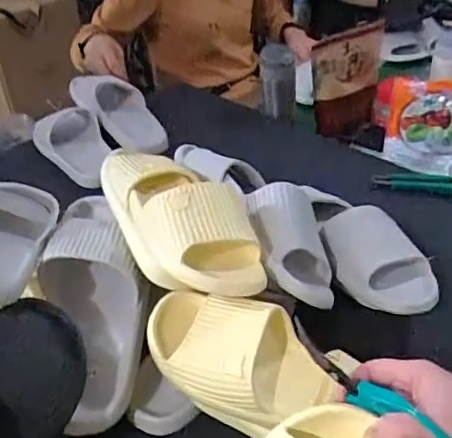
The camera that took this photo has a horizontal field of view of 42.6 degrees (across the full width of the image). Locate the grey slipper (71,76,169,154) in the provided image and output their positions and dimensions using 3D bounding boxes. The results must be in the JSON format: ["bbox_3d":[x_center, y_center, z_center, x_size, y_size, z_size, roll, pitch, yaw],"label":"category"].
[{"bbox_3d":[-0.214,-0.211,1.106,0.246,0.065,0.107,42,52,18],"label":"grey slipper"}]

